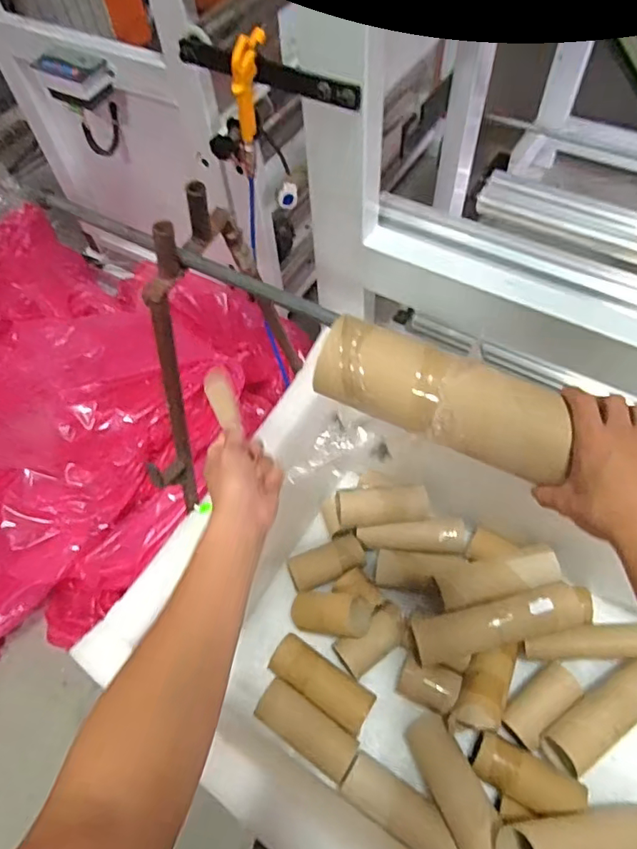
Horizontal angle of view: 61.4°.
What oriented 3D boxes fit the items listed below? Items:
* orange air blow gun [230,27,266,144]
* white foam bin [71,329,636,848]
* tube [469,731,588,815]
[{"bbox_3d":[-0.088,-0.447,0.711,0.024,0.121,0.060,19,62,15],"label":"orange air blow gun"},{"bbox_3d":[0.274,0.348,0.902,0.895,0.517,0.657,28,65,19],"label":"white foam bin"},{"bbox_3d":[0.367,0.625,0.944,0.188,0.062,0.081,13,60,28],"label":"tube"}]

